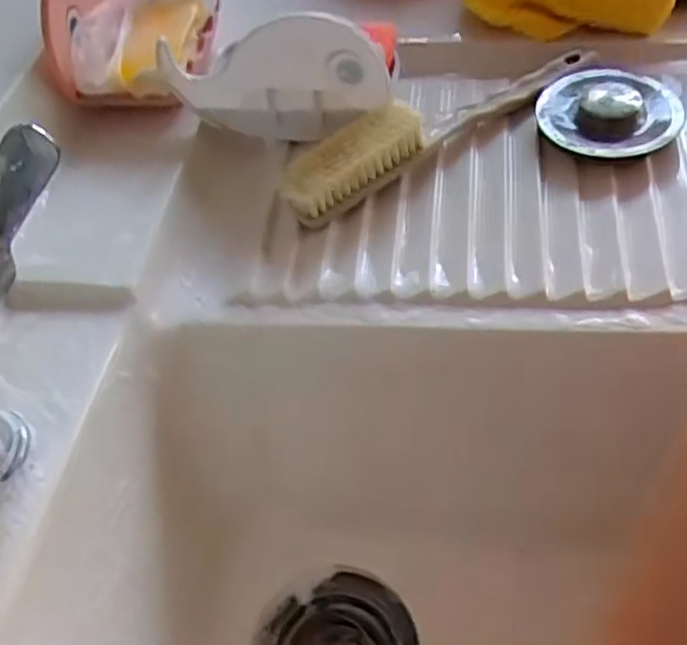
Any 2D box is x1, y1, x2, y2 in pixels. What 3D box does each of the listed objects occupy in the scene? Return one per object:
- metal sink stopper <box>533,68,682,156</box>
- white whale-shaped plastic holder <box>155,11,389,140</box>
[{"bbox_3d":[0.159,-0.129,0.435,0.081,0.019,0.079,-3,49,3],"label":"metal sink stopper"},{"bbox_3d":[-0.042,-0.149,0.450,0.136,0.089,0.020,6,50,11],"label":"white whale-shaped plastic holder"}]

